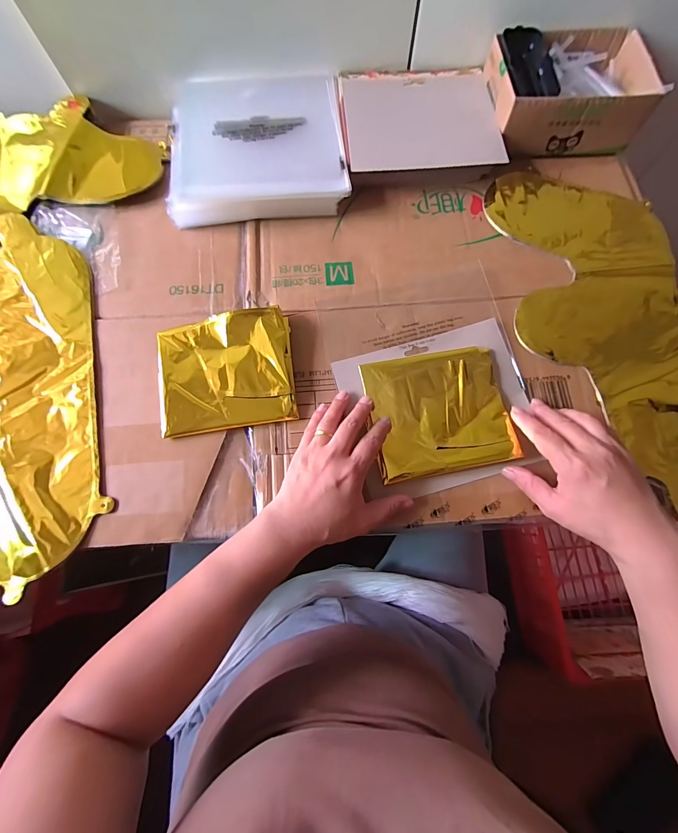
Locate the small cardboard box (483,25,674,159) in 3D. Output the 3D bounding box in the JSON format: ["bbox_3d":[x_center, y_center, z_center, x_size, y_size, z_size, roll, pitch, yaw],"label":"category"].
[{"bbox_3d":[0.287,-0.416,0.467,0.179,0.074,0.134,-3,73,-1],"label":"small cardboard box"}]

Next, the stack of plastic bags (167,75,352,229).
[{"bbox_3d":[-0.106,-0.354,0.471,0.220,0.036,0.238,-5,72,-2],"label":"stack of plastic bags"}]

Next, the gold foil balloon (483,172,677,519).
[{"bbox_3d":[0.303,-0.110,0.408,0.196,0.015,0.423,-4,74,-1],"label":"gold foil balloon"}]

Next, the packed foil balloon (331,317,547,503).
[{"bbox_3d":[0.109,-0.009,0.385,0.191,0.021,0.161,-15,73,-5],"label":"packed foil balloon"}]

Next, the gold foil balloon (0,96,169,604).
[{"bbox_3d":[-0.426,-0.119,0.427,0.386,0.057,0.586,-1,73,0],"label":"gold foil balloon"}]

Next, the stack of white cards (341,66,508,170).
[{"bbox_3d":[0.101,-0.383,0.475,0.195,0.038,0.174,-3,73,-1],"label":"stack of white cards"}]

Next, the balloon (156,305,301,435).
[{"bbox_3d":[-0.120,-0.048,0.380,0.140,0.029,0.118,-9,73,-2],"label":"balloon"}]

